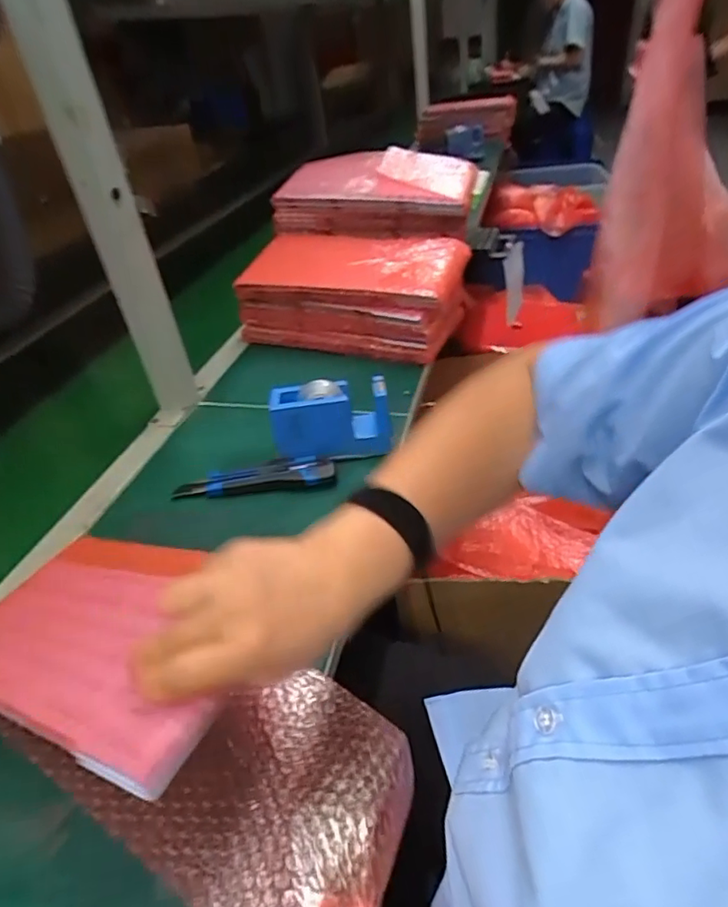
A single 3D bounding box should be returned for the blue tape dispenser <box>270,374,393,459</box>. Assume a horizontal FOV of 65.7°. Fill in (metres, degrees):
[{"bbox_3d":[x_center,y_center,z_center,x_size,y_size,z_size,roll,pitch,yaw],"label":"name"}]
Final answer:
[{"bbox_3d":[-0.036,-0.036,0.639,0.130,0.082,0.053,-7,38,-1],"label":"blue tape dispenser"}]

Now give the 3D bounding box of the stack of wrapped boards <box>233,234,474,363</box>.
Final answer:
[{"bbox_3d":[-0.018,-0.248,0.879,0.320,0.120,0.173,11,40,22],"label":"stack of wrapped boards"}]

